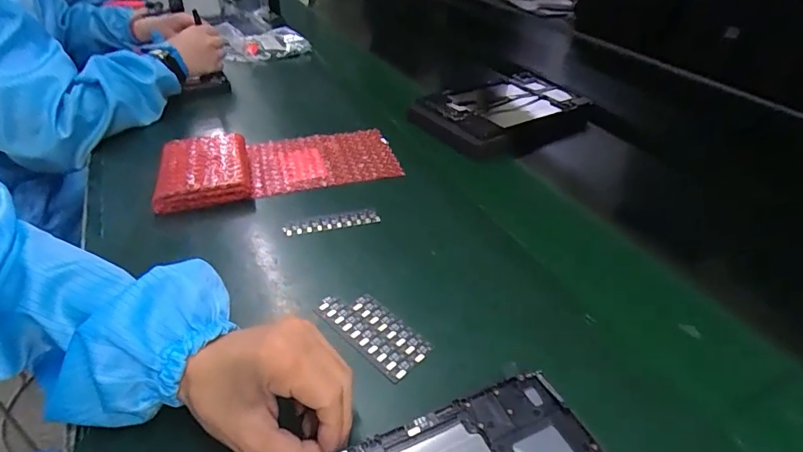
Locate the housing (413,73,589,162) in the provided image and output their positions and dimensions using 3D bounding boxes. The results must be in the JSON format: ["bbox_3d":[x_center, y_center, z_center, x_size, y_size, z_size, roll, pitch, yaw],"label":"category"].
[{"bbox_3d":[0.166,-0.182,0.726,0.280,0.041,0.179,-24,45,-31],"label":"housing"}]

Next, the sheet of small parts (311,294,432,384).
[{"bbox_3d":[-0.024,0.081,0.363,0.095,0.007,0.042,31,45,33],"label":"sheet of small parts"}]

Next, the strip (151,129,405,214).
[{"bbox_3d":[-0.144,-0.080,0.552,0.272,0.030,0.123,-11,40,-17],"label":"strip"}]

